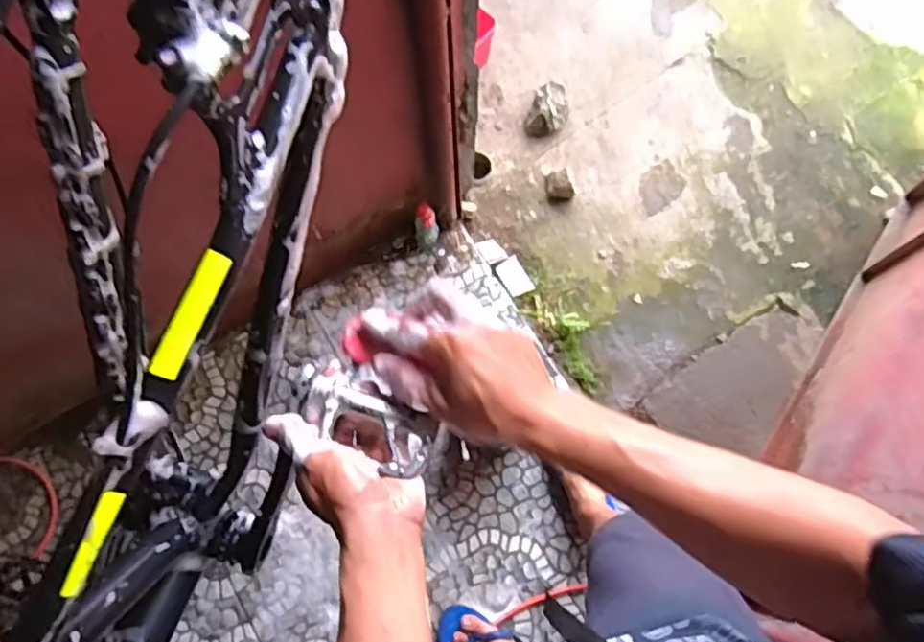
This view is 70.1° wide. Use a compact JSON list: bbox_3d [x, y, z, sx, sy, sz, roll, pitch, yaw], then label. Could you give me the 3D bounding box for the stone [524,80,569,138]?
[{"bbox_3d":[0.221,-0.536,1.650,0.093,0.073,0.151,21,73,7],"label":"stone"}]

